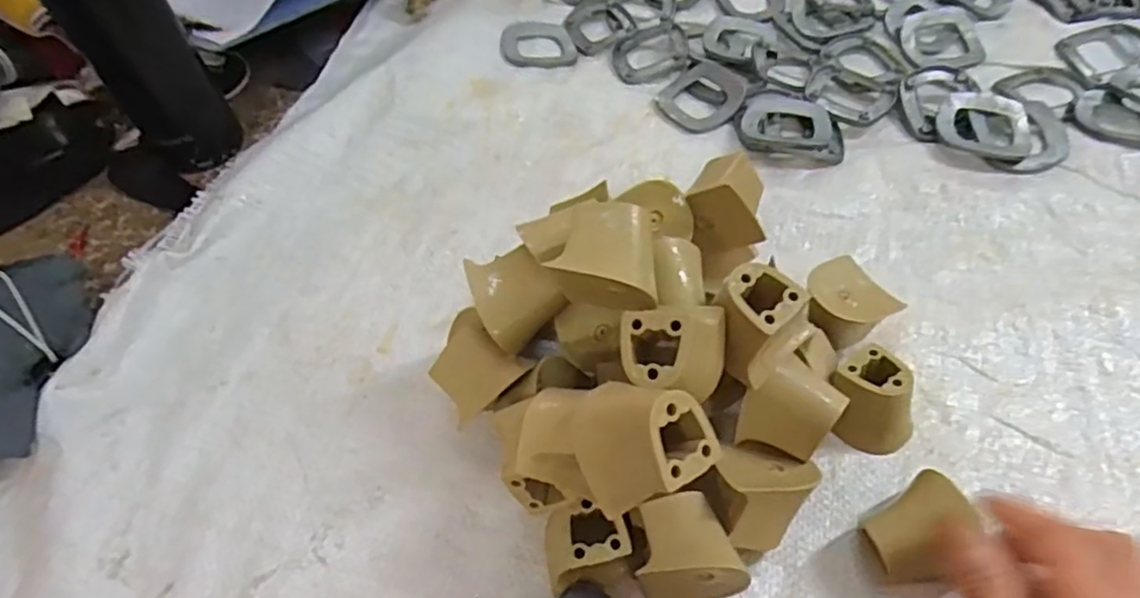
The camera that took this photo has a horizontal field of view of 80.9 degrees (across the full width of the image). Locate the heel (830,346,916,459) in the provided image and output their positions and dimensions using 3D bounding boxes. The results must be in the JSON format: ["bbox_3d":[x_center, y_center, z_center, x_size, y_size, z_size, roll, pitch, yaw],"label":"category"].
[{"bbox_3d":[0.153,0.052,0.337,0.043,0.037,0.043,32,61,26],"label":"heel"}]

